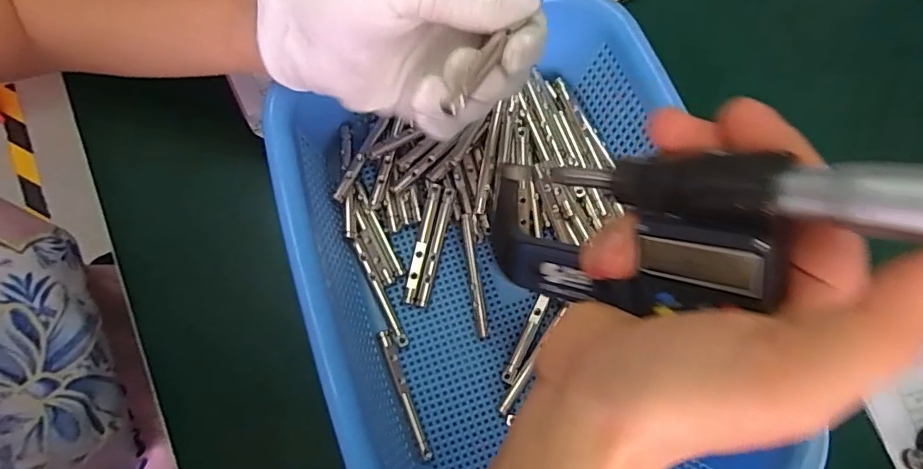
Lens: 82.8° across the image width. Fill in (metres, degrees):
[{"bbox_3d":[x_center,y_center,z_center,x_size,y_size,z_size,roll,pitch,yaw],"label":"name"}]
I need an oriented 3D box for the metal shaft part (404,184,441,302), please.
[{"bbox_3d":[-0.024,0.005,0.311,0.007,0.007,0.071,13,75,2],"label":"metal shaft part"}]

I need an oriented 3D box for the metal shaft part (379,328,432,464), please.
[{"bbox_3d":[-0.031,0.089,0.289,0.006,0.005,0.072,-20,77,-6],"label":"metal shaft part"}]

